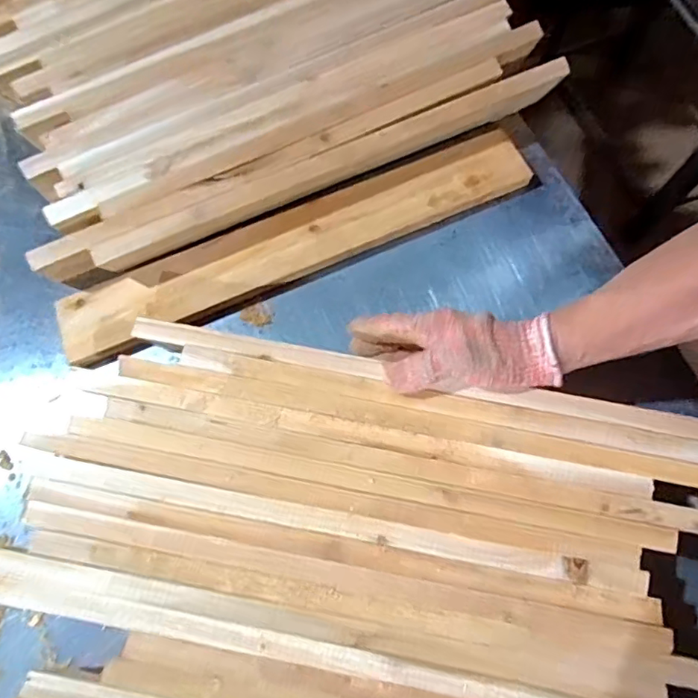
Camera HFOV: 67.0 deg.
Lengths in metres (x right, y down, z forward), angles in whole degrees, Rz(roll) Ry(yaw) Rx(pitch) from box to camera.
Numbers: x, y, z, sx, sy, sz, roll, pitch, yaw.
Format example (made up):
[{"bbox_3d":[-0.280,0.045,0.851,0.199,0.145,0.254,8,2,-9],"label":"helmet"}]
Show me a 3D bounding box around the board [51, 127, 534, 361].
[{"bbox_3d":[-0.047,-0.111,0.542,0.490,0.029,0.076,-24,74,-7],"label":"board"}]

